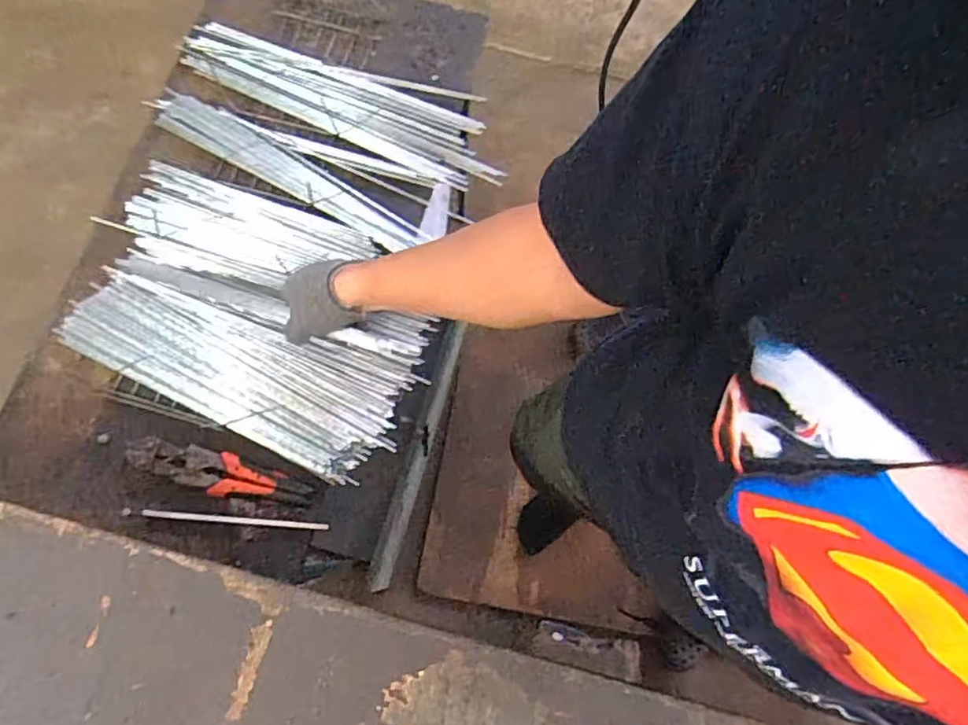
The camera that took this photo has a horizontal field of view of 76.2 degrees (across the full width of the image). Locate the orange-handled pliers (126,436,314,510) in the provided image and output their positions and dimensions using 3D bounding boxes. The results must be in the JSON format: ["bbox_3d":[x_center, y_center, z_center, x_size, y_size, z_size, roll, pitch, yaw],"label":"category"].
[{"bbox_3d":[-0.292,0.121,0.678,0.208,0.010,0.043,16,75,1],"label":"orange-handled pliers"}]

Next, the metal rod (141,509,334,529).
[{"bbox_3d":[-0.269,0.172,0.670,0.195,0.008,0.008,5,72,-1],"label":"metal rod"}]

